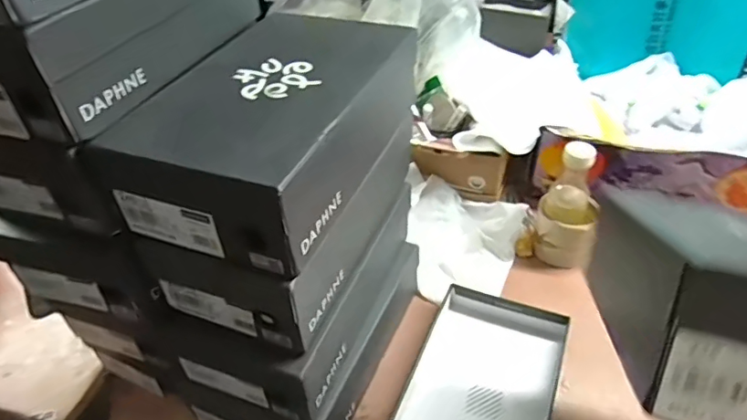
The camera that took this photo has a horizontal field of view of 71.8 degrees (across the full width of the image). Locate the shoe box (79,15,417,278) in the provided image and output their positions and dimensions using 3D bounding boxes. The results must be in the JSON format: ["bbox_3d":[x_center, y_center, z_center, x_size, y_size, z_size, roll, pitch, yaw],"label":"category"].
[{"bbox_3d":[-0.087,-0.085,0.498,0.174,0.099,0.285,15,45,19],"label":"shoe box"}]

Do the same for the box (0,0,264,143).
[{"bbox_3d":[-0.243,-0.189,0.492,0.137,0.094,0.305,13,44,17],"label":"box"}]

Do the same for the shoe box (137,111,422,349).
[{"bbox_3d":[-0.073,-0.010,0.558,0.158,0.095,0.292,16,45,21],"label":"shoe box"}]

